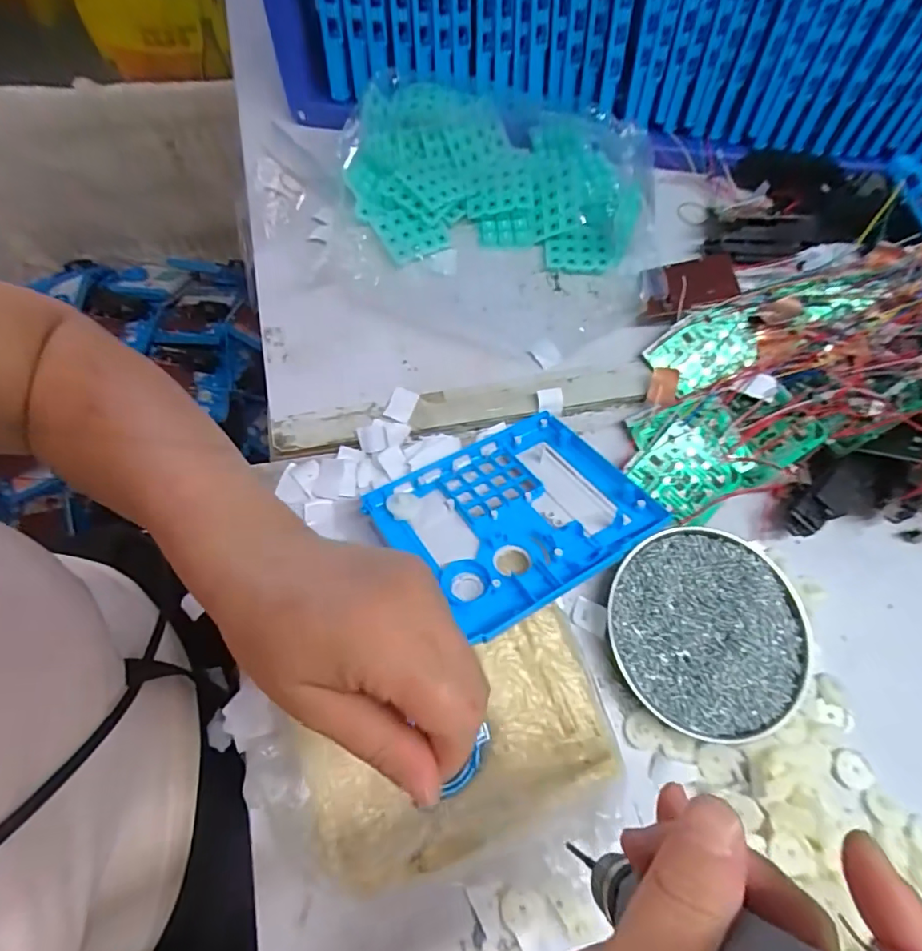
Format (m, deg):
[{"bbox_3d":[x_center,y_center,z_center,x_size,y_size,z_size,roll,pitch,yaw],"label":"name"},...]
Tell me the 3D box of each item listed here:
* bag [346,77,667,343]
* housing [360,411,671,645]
[{"bbox_3d":[0.036,-0.238,0.441,0.280,0.061,0.226,20,69,3],"label":"bag"},{"bbox_3d":[0.035,0.025,0.348,0.158,0.014,0.131,-27,51,-18],"label":"housing"}]

